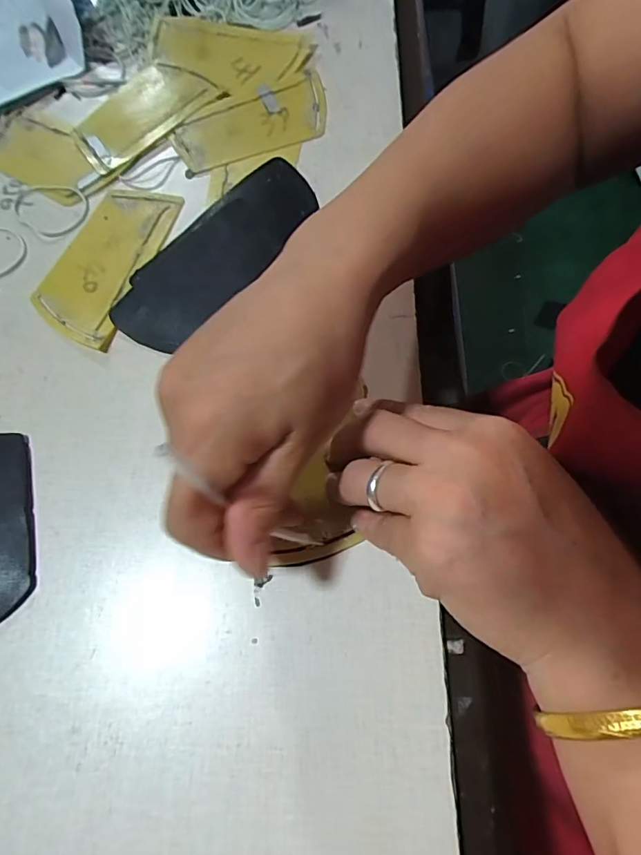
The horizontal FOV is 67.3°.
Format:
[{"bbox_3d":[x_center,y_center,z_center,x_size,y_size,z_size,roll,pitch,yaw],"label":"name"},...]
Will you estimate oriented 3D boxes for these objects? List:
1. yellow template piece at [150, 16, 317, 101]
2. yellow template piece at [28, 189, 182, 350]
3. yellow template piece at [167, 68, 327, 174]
[{"bbox_3d":[-0.072,-0.292,0.376,0.123,0.008,0.076,11,74,0],"label":"yellow template piece"},{"bbox_3d":[-0.140,-0.110,0.316,0.064,0.004,0.119,19,72,11],"label":"yellow template piece"},{"bbox_3d":[-0.048,-0.222,0.353,0.117,0.004,0.060,-23,72,-6],"label":"yellow template piece"}]

